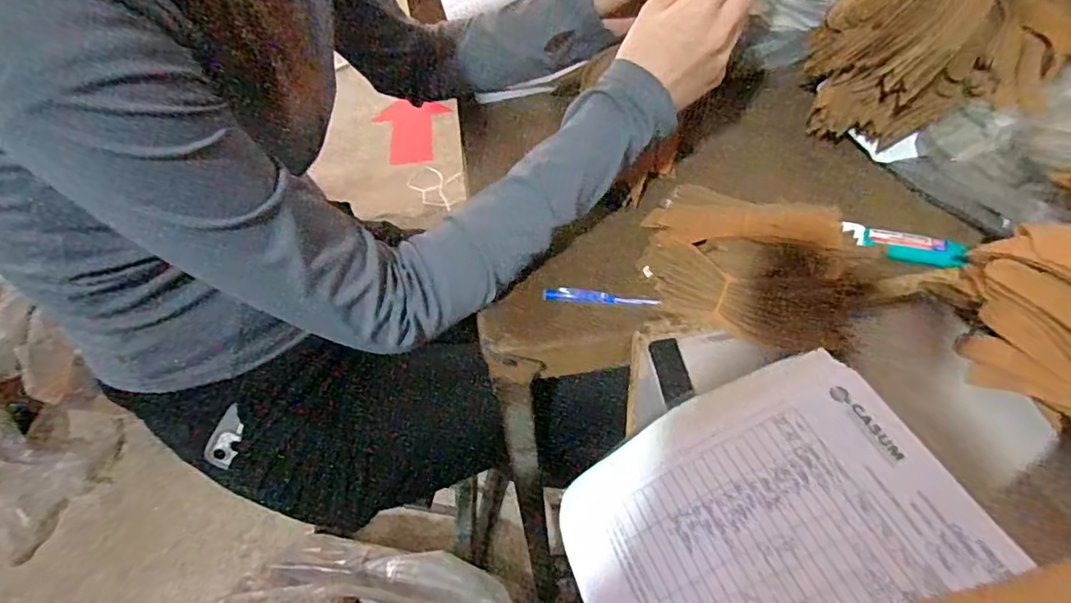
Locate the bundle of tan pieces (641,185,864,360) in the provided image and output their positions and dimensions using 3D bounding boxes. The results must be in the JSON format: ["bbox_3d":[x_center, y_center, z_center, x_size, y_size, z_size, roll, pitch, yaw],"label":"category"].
[{"bbox_3d":[0.151,-0.030,0.399,0.159,0.037,0.107,22,54,22],"label":"bundle of tan pieces"}]

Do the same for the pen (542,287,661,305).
[{"bbox_3d":[0.050,-0.003,0.432,0.087,0.004,0.011,5,72,4],"label":"pen"}]

